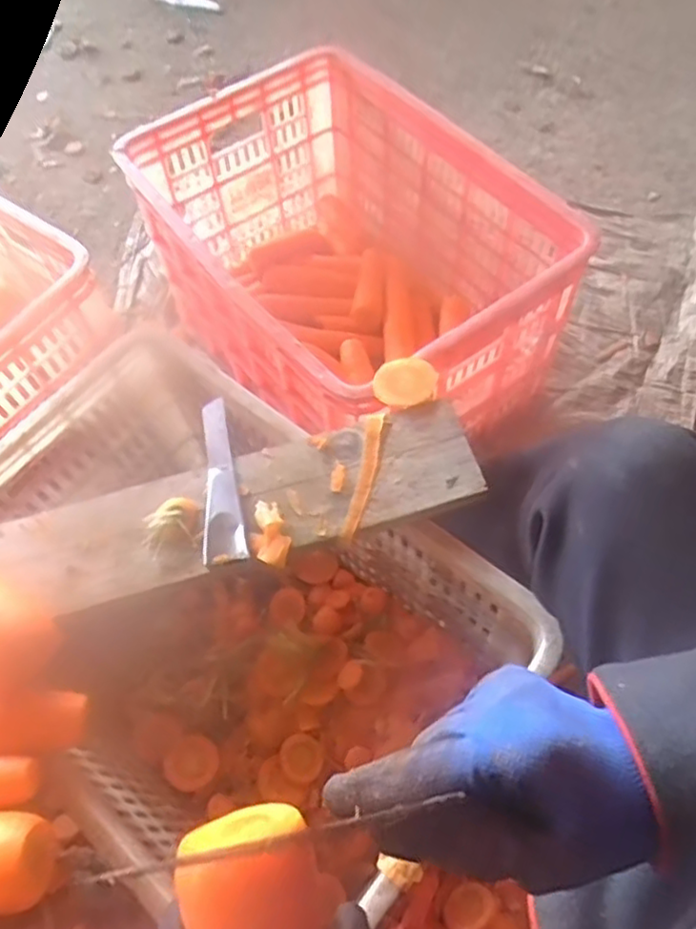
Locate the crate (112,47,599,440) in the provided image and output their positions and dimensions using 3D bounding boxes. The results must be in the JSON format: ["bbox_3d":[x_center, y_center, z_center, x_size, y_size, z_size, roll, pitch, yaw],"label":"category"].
[{"bbox_3d":[0.002,-0.238,0.907,0.359,0.308,0.520,-37,65,-15],"label":"crate"}]

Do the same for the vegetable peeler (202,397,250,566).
[{"bbox_3d":[-0.116,0.010,0.594,0.035,0.008,0.161,-13,62,-3],"label":"vegetable peeler"}]

